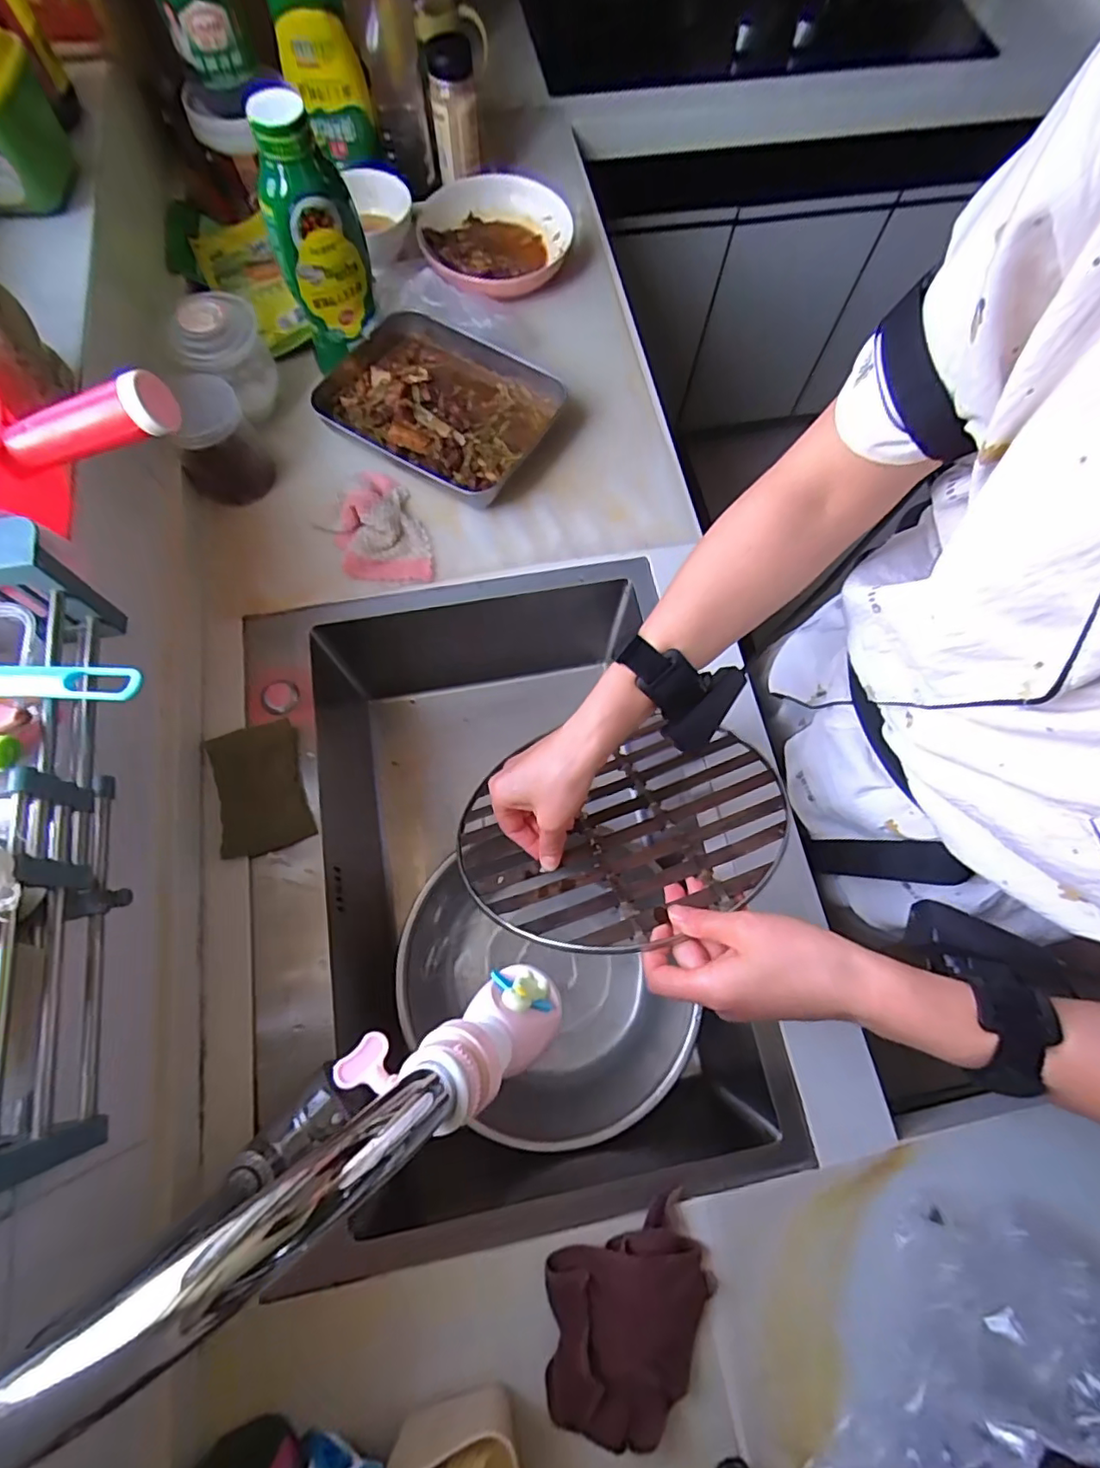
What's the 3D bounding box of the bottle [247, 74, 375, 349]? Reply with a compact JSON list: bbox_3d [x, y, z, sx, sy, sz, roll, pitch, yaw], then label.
[{"bbox_3d":[-0.252,-0.546,0.622,0.088,0.196,0.098,-14,72,-7],"label":"bottle"}]

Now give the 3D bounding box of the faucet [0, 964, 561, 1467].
[{"bbox_3d":[-0.101,0.191,0.302,0.229,0.288,0.046,-26,74,-11],"label":"faucet"}]

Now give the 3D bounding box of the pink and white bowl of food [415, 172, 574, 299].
[{"bbox_3d":[-0.081,-0.673,0.803,0.205,0.051,0.241,8,71,1],"label":"pink and white bowl of food"}]

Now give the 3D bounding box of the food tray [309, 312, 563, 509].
[{"bbox_3d":[-0.135,-0.396,0.706,0.259,0.041,0.208,29,72,8],"label":"food tray"}]

